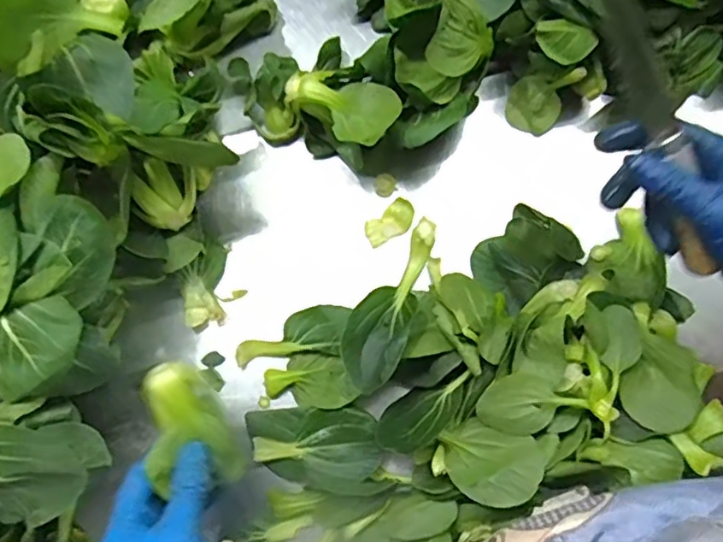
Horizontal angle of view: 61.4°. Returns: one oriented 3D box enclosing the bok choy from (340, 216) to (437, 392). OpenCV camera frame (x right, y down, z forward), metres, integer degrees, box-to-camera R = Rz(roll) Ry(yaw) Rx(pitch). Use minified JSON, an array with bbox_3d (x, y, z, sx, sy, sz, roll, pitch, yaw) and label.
[{"bbox_3d":[0.022,0.024,0.444,0.044,0.028,0.131,25,66,5],"label":"bok choy"}]

